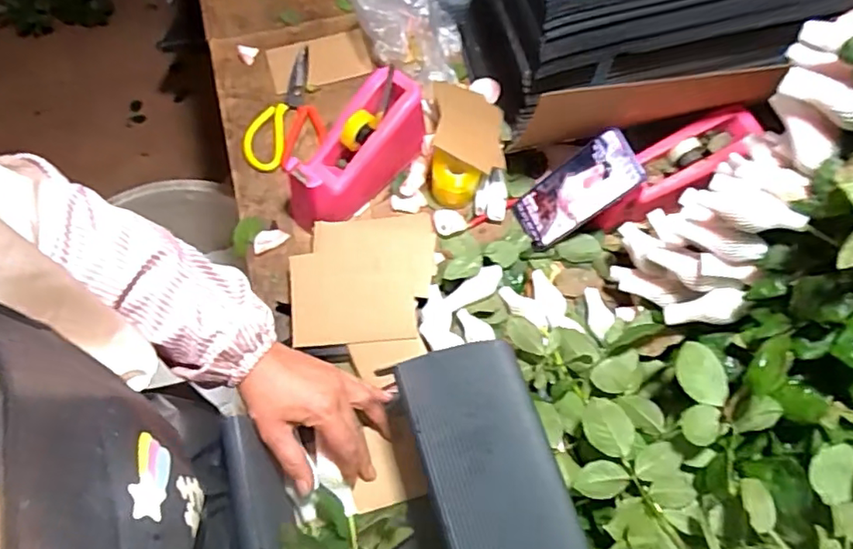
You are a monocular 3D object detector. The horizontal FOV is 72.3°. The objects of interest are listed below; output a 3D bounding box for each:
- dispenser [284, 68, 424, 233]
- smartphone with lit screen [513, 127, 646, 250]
[{"bbox_3d":[-0.086,-0.147,0.725,0.084,0.099,0.201,35,72,12],"label":"dispenser"},{"bbox_3d":[0.179,-0.098,0.703,0.013,0.160,0.072,0,60,-47],"label":"smartphone with lit screen"}]

